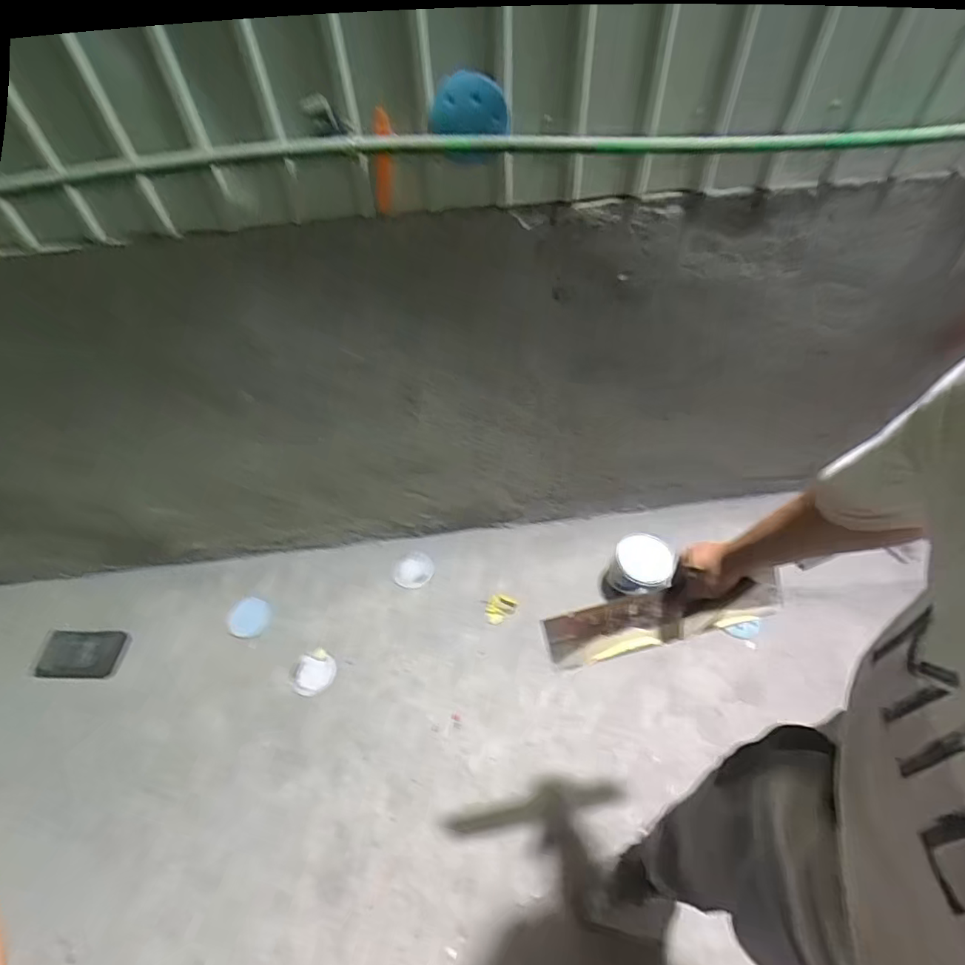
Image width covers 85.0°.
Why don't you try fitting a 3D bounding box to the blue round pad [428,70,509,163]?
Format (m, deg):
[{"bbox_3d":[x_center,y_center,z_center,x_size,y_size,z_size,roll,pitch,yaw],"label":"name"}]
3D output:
[{"bbox_3d":[-0.019,-0.516,0.750,0.112,0.123,0.025,6,73,1],"label":"blue round pad"}]

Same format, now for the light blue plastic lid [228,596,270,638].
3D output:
[{"bbox_3d":[-0.671,0.389,1.517,0.112,0.008,0.112,0,70,-1],"label":"light blue plastic lid"}]

